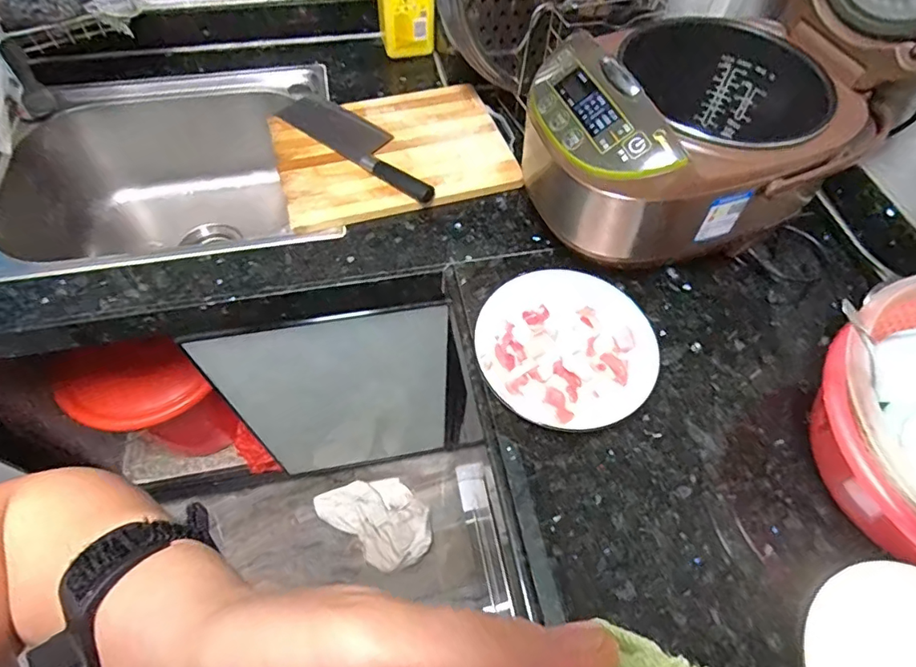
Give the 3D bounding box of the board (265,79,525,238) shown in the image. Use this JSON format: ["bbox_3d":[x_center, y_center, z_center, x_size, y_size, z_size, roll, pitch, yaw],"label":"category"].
[{"bbox_3d":[-0.095,-0.266,0.739,0.318,0.027,0.230,-15,60,-11],"label":"board"}]

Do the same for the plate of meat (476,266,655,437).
[{"bbox_3d":[0.123,0.015,0.571,0.191,0.036,0.185,1,59,-2],"label":"plate of meat"}]

